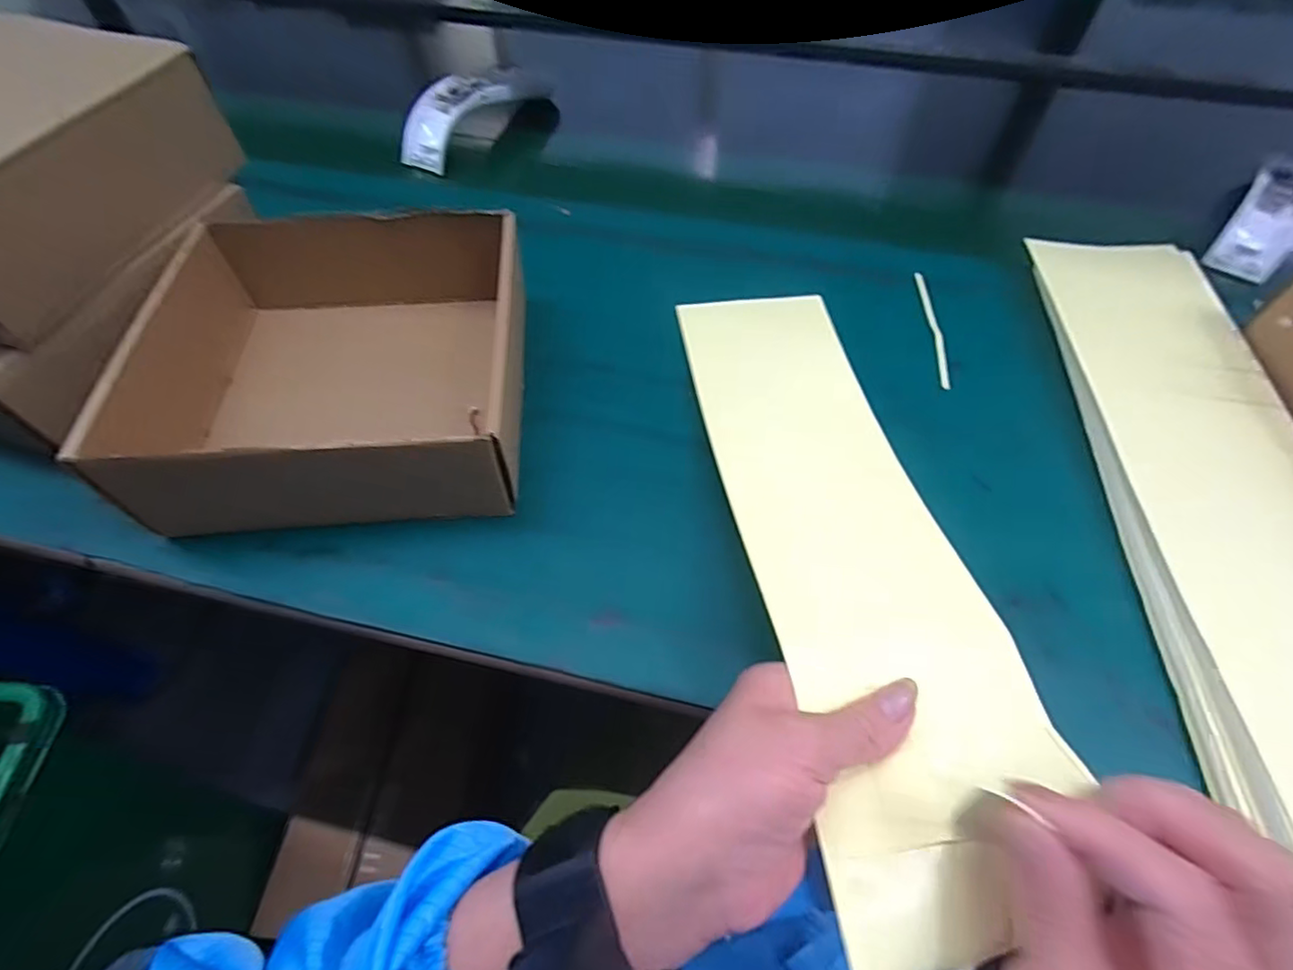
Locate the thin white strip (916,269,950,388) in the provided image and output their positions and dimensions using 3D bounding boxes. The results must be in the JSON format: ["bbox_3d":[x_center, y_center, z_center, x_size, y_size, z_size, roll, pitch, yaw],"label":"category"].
[{"bbox_3d":[0.207,-0.114,0.434,0.009,0.004,0.120,4,57,3],"label":"thin white strip"}]

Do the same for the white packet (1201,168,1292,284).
[{"bbox_3d":[0.499,-0.212,0.481,0.047,0.023,0.101,34,91,22],"label":"white packet"}]

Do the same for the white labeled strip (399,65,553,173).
[{"bbox_3d":[-0.169,-0.367,0.583,0.044,0.048,0.166,29,61,18],"label":"white labeled strip"}]

